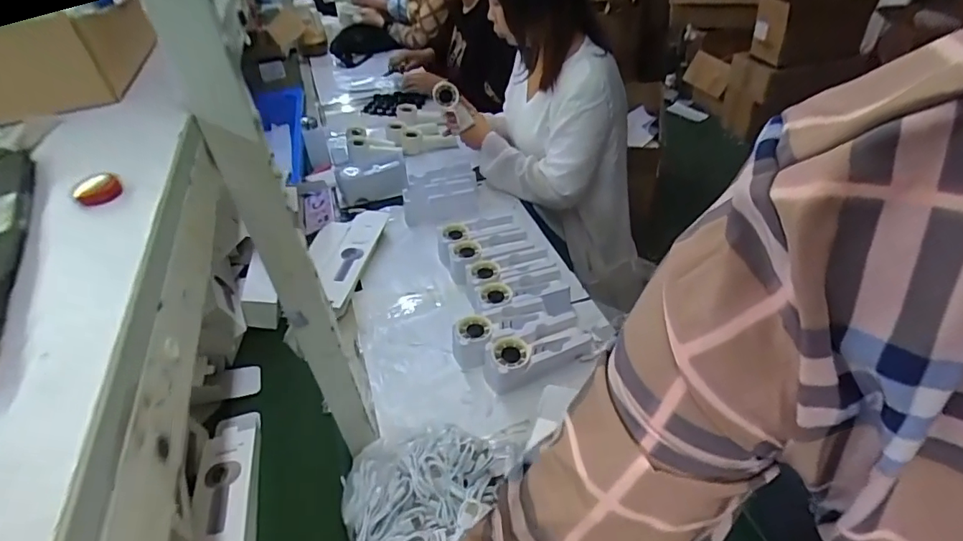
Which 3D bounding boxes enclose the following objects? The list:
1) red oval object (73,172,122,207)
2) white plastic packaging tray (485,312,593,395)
[{"bbox_3d":[-0.227,-0.048,0.306,0.024,0.012,0.017,-31,46,-27],"label":"red oval object"},{"bbox_3d":[0.087,0.128,0.797,0.180,0.051,0.079,-20,42,-16],"label":"white plastic packaging tray"}]

